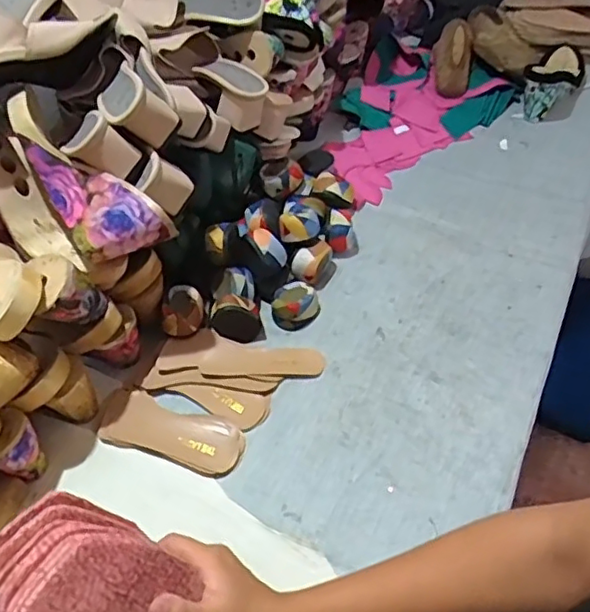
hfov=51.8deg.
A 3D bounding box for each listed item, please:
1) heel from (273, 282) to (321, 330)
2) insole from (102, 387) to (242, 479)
[{"bbox_3d":[0.001,-0.003,0.793,0.060,0.031,0.057,-3,48,3],"label":"heel"},{"bbox_3d":[-0.140,0.142,0.689,0.168,0.015,0.071,14,52,17],"label":"insole"}]

